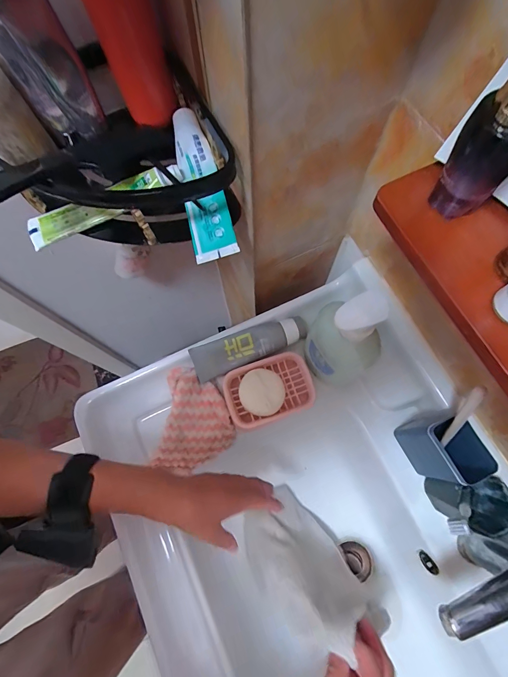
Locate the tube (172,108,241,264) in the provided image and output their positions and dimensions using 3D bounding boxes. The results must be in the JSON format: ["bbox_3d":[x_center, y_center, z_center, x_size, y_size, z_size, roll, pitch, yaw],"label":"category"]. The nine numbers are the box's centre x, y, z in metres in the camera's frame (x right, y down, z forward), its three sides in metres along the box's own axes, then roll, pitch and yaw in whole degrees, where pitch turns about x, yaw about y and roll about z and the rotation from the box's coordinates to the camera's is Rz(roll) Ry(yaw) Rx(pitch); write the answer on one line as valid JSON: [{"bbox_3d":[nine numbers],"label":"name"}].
[{"bbox_3d":[-0.057,-0.163,0.345,0.043,0.025,0.167,-16,83,11],"label":"tube"}]

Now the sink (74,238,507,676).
[{"bbox_3d":[0.120,0.366,0.439,0.491,0.183,0.804,-27,74,-7],"label":"sink"}]

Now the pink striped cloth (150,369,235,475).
[{"bbox_3d":[-0.079,0.116,0.471,0.104,0.045,0.132,9,73,4],"label":"pink striped cloth"}]

